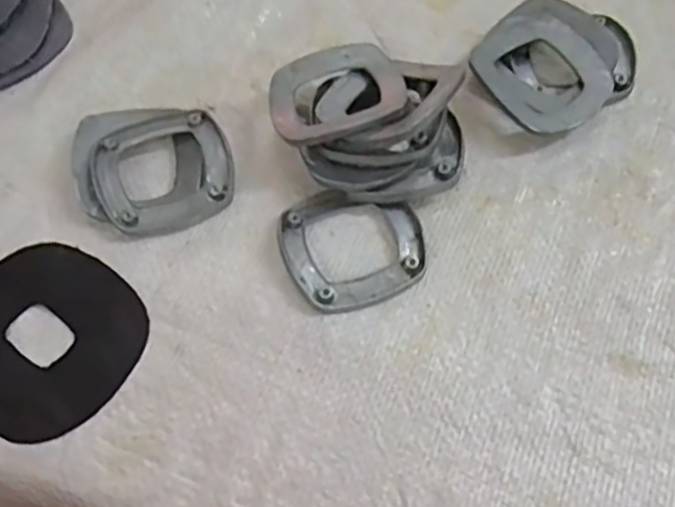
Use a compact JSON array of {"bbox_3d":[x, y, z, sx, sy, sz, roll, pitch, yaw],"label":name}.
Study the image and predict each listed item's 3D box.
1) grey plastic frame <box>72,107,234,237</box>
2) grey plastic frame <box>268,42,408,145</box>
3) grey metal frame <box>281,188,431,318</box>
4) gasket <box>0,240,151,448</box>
[{"bbox_3d":[-0.085,-0.041,0.312,0.068,0.013,0.065,-12,65,-4],"label":"grey plastic frame"},{"bbox_3d":[-0.001,-0.074,0.308,0.061,0.007,0.058,-23,54,-4],"label":"grey plastic frame"},{"bbox_3d":[0.006,-0.005,0.296,0.061,0.008,0.057,-19,66,-7],"label":"grey metal frame"},{"bbox_3d":[-0.124,0.035,0.281,0.080,0.005,0.076,32,69,15],"label":"gasket"}]

